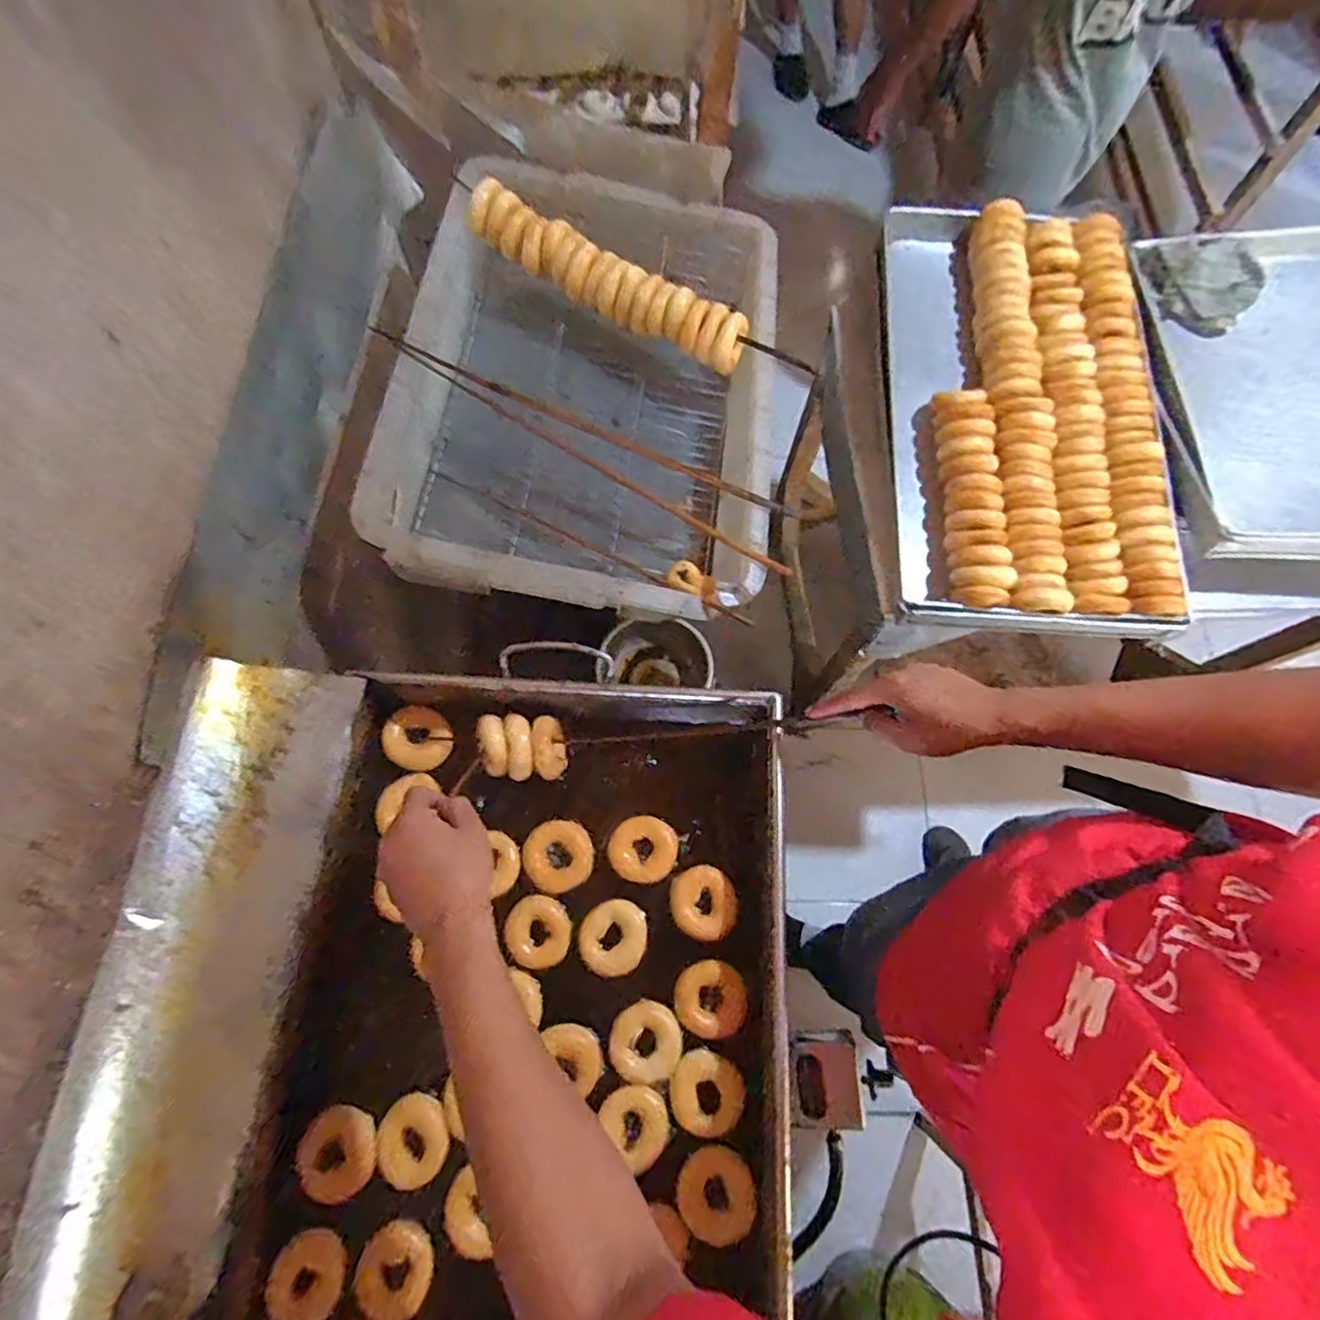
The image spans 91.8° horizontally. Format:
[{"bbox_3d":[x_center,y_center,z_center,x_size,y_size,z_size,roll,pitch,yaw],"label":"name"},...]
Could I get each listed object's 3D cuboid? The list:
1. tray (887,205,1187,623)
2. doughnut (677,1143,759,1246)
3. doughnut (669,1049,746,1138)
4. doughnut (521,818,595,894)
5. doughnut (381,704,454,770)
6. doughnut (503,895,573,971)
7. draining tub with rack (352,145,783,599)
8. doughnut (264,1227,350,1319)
[{"bbox_3d":[0.515,-0.367,0.928,0.358,0.112,0.670,5,70,0],"label":"tray"},{"bbox_3d":[0.054,0.507,0.609,0.069,0.023,0.070,-37,75,-14],"label":"doughnut"},{"bbox_3d":[0.046,0.431,0.634,0.069,0.021,0.071,1,70,-2],"label":"doughnut"},{"bbox_3d":[-0.113,0.219,0.717,0.076,0.018,0.077,1,70,-2],"label":"doughnut"},{"bbox_3d":[-0.280,0.091,0.741,0.073,0.023,0.069,1,70,-2],"label":"doughnut"},{"bbox_3d":[-0.130,0.293,0.690,0.066,0.022,0.071,-16,71,-8],"label":"doughnut"},{"bbox_3d":[-0.090,-0.371,0.886,0.488,0.150,0.660,6,70,1],"label":"draining tub with rack"},{"bbox_3d":[-0.311,0.550,0.565,0.065,0.013,0.071,0,60,-20],"label":"doughnut"}]

